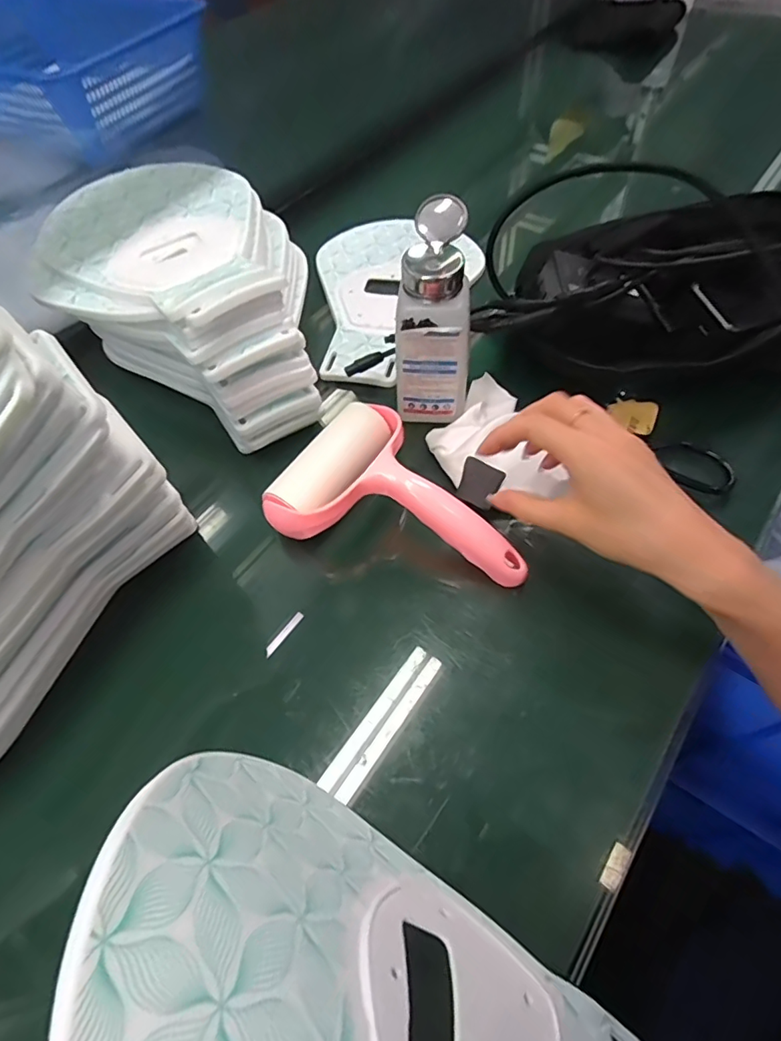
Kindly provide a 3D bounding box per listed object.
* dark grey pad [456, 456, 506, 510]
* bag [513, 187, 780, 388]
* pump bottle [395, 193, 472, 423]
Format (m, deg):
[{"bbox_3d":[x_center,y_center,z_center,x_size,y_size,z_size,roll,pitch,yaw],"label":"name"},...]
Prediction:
[{"bbox_3d":[0.064,-0.027,0.382,0.029,0.004,0.030,29,94,20],"label":"dark grey pad"},{"bbox_3d":[0.256,-0.176,0.426,0.284,0.109,0.151,10,58,10],"label":"bag"},{"bbox_3d":[0.032,-0.145,0.387,0.053,0.137,0.068,1,57,5],"label":"pump bottle"}]

